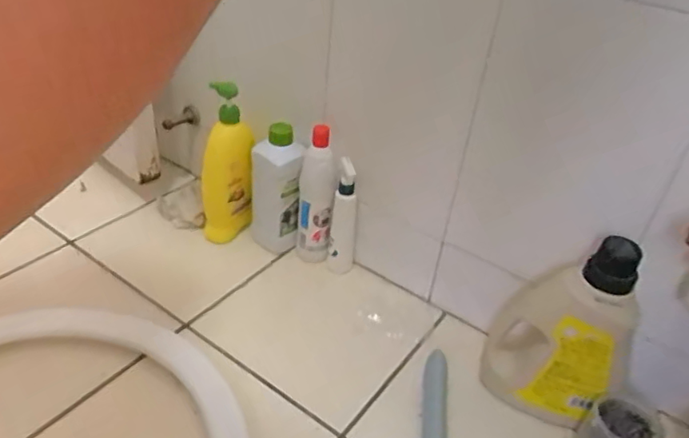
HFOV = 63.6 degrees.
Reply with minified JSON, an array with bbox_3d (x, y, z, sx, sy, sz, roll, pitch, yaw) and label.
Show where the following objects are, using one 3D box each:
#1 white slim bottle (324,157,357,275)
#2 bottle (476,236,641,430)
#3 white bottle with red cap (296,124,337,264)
[{"bbox_3d":[-0.004,0.003,0.952,0.049,0.208,0.040,4,36,-2],"label":"white slim bottle"},{"bbox_3d":[0.276,0.149,0.710,0.179,0.270,0.088,30,42,30],"label":"bottle"},{"bbox_3d":[-0.052,-0.034,0.952,0.065,0.247,0.056,2,36,-6],"label":"white bottle with red cap"}]

